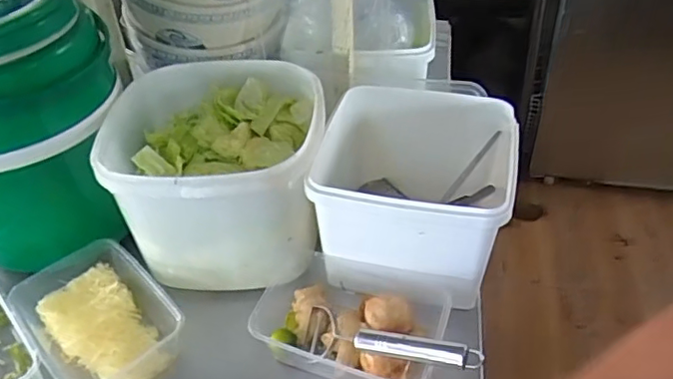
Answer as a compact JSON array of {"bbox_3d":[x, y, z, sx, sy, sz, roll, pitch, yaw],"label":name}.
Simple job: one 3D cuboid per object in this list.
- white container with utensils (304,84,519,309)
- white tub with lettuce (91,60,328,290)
[{"bbox_3d":[0.086,0.004,0.628,0.192,0.140,0.194,6,42,11],"label":"white container with utensils"},{"bbox_3d":[-0.124,-0.016,0.646,0.220,0.158,0.216,-1,41,3],"label":"white tub with lettuce"}]

